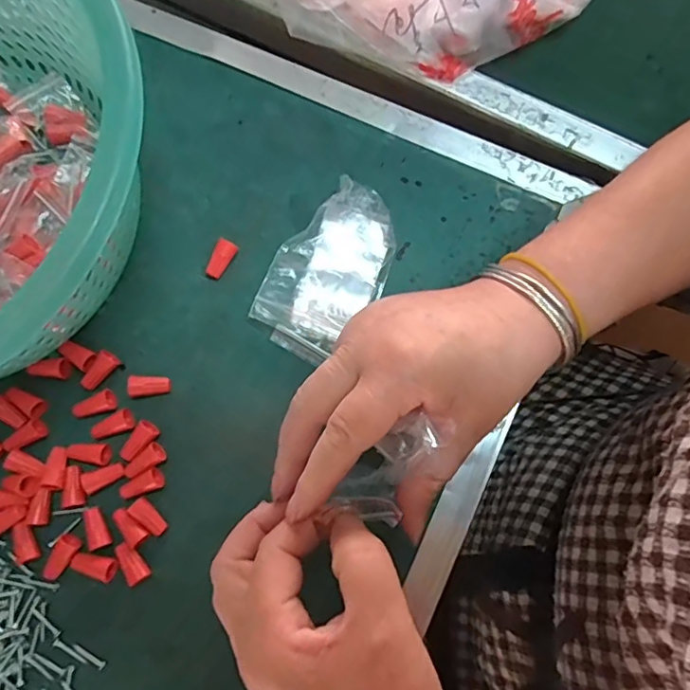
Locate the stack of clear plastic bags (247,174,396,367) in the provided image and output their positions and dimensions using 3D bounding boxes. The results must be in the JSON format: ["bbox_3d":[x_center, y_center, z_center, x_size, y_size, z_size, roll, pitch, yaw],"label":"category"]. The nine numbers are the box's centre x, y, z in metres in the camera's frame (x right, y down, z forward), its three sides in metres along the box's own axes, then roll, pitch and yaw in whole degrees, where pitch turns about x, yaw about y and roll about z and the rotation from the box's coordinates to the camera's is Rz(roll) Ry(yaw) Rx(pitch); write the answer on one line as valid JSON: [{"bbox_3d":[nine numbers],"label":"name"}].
[{"bbox_3d":[-0.008,-0.045,0.320,0.060,0.014,0.106,33,82,7],"label":"stack of clear plastic bags"}]

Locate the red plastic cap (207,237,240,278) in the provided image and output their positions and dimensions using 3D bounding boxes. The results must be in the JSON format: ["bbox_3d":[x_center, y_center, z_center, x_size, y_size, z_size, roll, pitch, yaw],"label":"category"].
[{"bbox_3d":[-0.075,-0.052,0.326,0.011,0.009,0.023,31,81,7],"label":"red plastic cap"}]

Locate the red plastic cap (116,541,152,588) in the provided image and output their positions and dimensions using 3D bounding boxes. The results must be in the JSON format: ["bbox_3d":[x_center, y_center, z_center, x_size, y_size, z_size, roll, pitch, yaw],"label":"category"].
[{"bbox_3d":[-0.116,0.118,0.294,0.011,0.007,0.023,-32,80,-5],"label":"red plastic cap"}]

